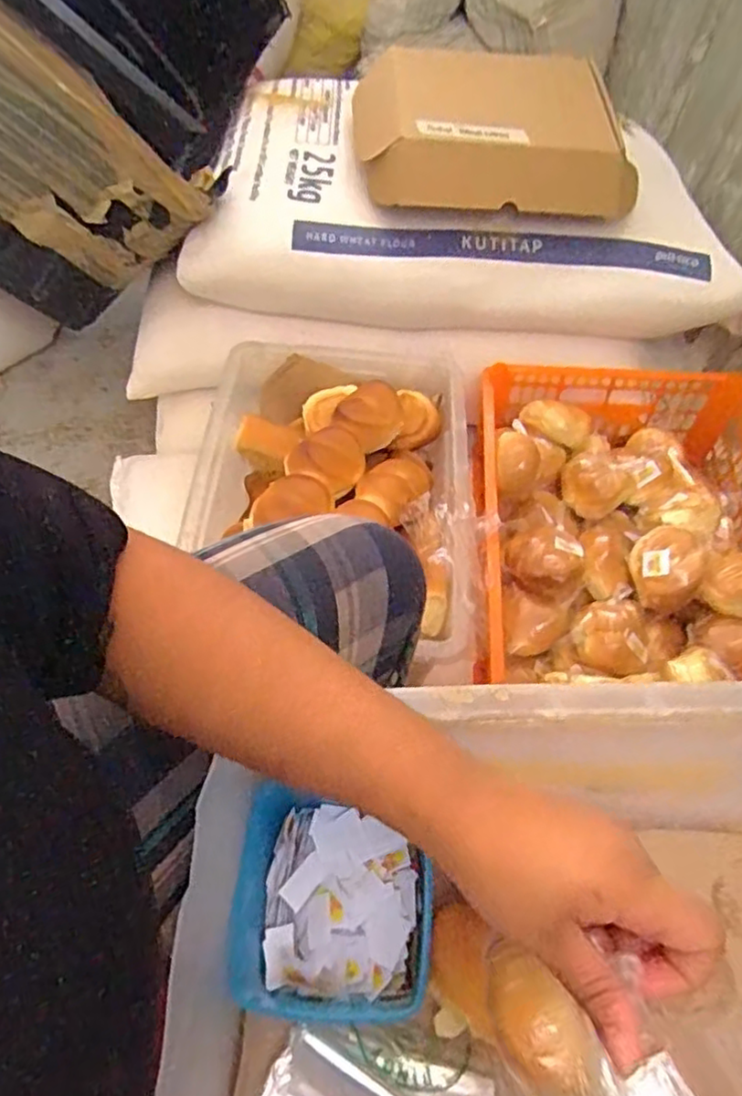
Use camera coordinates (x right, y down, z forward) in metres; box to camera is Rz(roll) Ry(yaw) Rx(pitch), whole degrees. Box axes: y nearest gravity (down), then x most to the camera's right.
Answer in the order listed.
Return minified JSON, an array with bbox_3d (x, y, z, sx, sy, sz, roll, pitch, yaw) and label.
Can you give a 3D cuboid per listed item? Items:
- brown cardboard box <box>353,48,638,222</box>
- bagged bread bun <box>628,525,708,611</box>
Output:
[{"bbox_3d":[0.150,-0.508,0.789,0.331,0.085,0.206,-1,60,-4],"label":"brown cardboard box"},{"bbox_3d":[0.302,0.021,0.670,0.071,0.047,0.075,2,60,-3],"label":"bagged bread bun"}]

